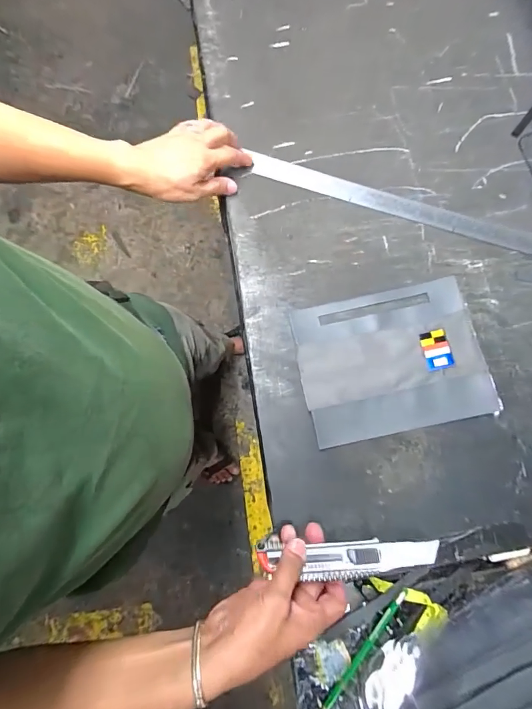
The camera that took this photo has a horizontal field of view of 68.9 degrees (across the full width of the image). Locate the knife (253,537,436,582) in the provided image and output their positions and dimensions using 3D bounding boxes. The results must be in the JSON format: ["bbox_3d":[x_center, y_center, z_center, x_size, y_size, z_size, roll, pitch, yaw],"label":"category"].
[{"bbox_3d":[0.076,0.199,0.378,0.169,0.015,0.034,-7,51,12],"label":"knife"}]

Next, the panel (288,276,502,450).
[{"bbox_3d":[0.152,0.008,0.482,0.216,0.011,0.174,-12,78,-1],"label":"panel"}]

